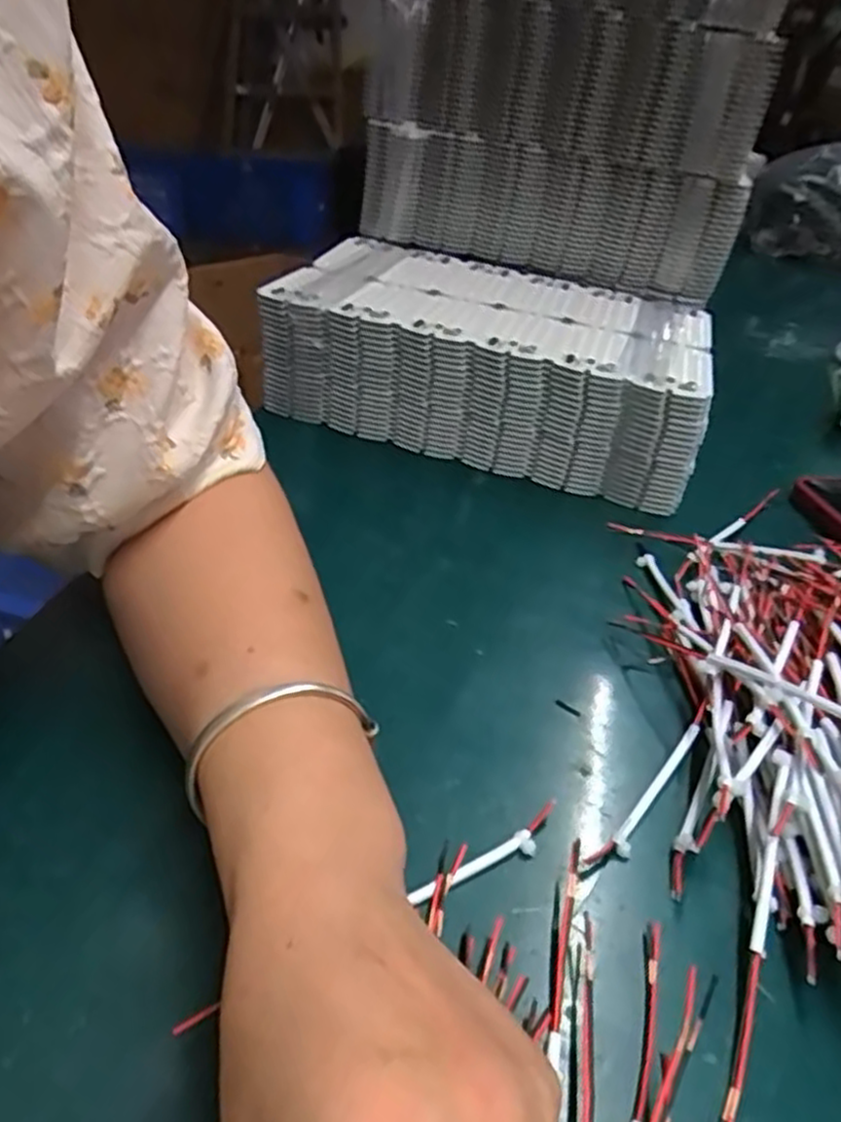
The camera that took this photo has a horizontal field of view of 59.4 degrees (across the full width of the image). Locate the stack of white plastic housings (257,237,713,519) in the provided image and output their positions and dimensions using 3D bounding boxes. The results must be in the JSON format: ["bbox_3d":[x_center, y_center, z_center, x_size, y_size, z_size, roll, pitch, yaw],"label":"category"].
[{"bbox_3d":[0.056,-0.151,0.552,0.292,0.090,0.178,14,38,11],"label":"stack of white plastic housings"}]

